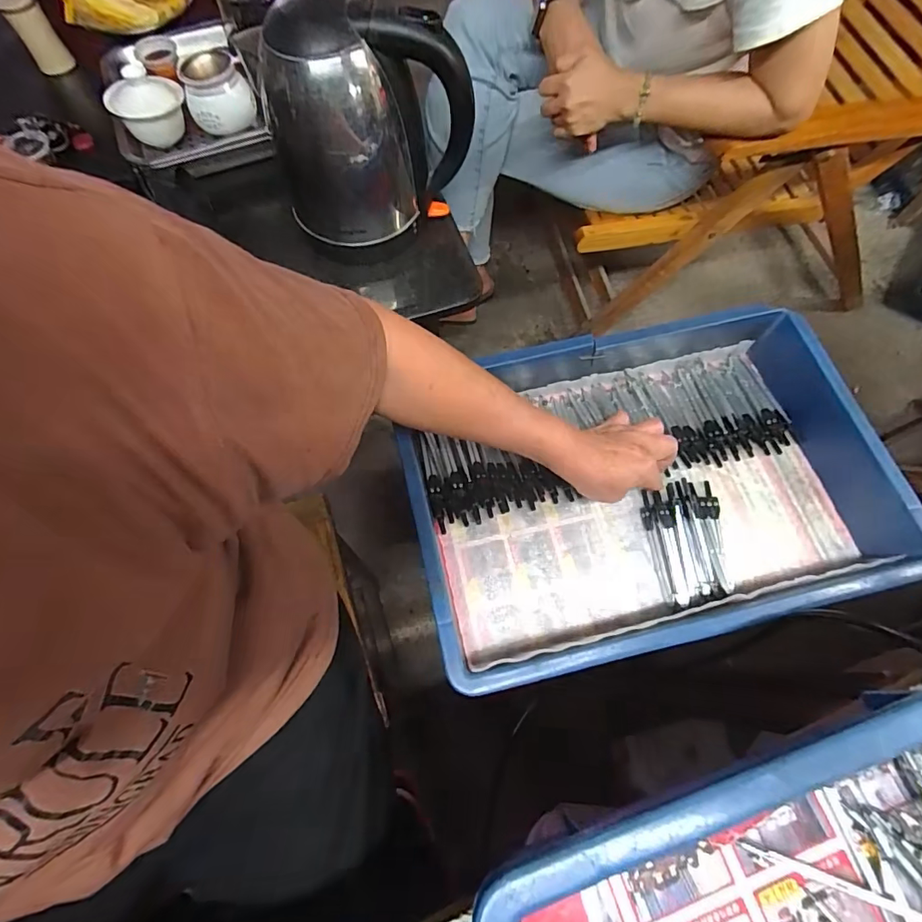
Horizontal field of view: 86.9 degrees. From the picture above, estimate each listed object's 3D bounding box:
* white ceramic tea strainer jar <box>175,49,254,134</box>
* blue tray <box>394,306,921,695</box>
[{"bbox_3d":[-0.292,-0.442,0.587,0.077,0.055,0.069,-22,69,-8],"label":"white ceramic tea strainer jar"},{"bbox_3d":[0.174,0.021,0.476,0.433,0.080,0.286,-12,68,-4],"label":"blue tray"}]

